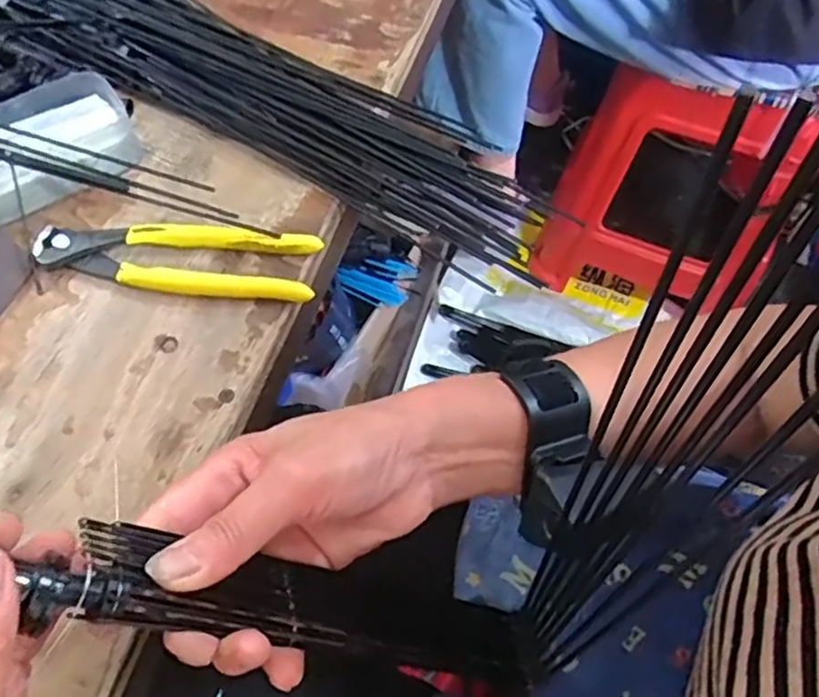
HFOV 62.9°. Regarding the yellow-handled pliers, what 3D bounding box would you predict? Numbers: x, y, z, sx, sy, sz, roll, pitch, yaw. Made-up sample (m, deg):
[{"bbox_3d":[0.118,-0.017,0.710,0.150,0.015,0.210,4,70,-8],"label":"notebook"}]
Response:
[{"bbox_3d":[-0.140,-0.055,0.406,0.166,0.013,0.043,4,59,1],"label":"yellow-handled pliers"}]

